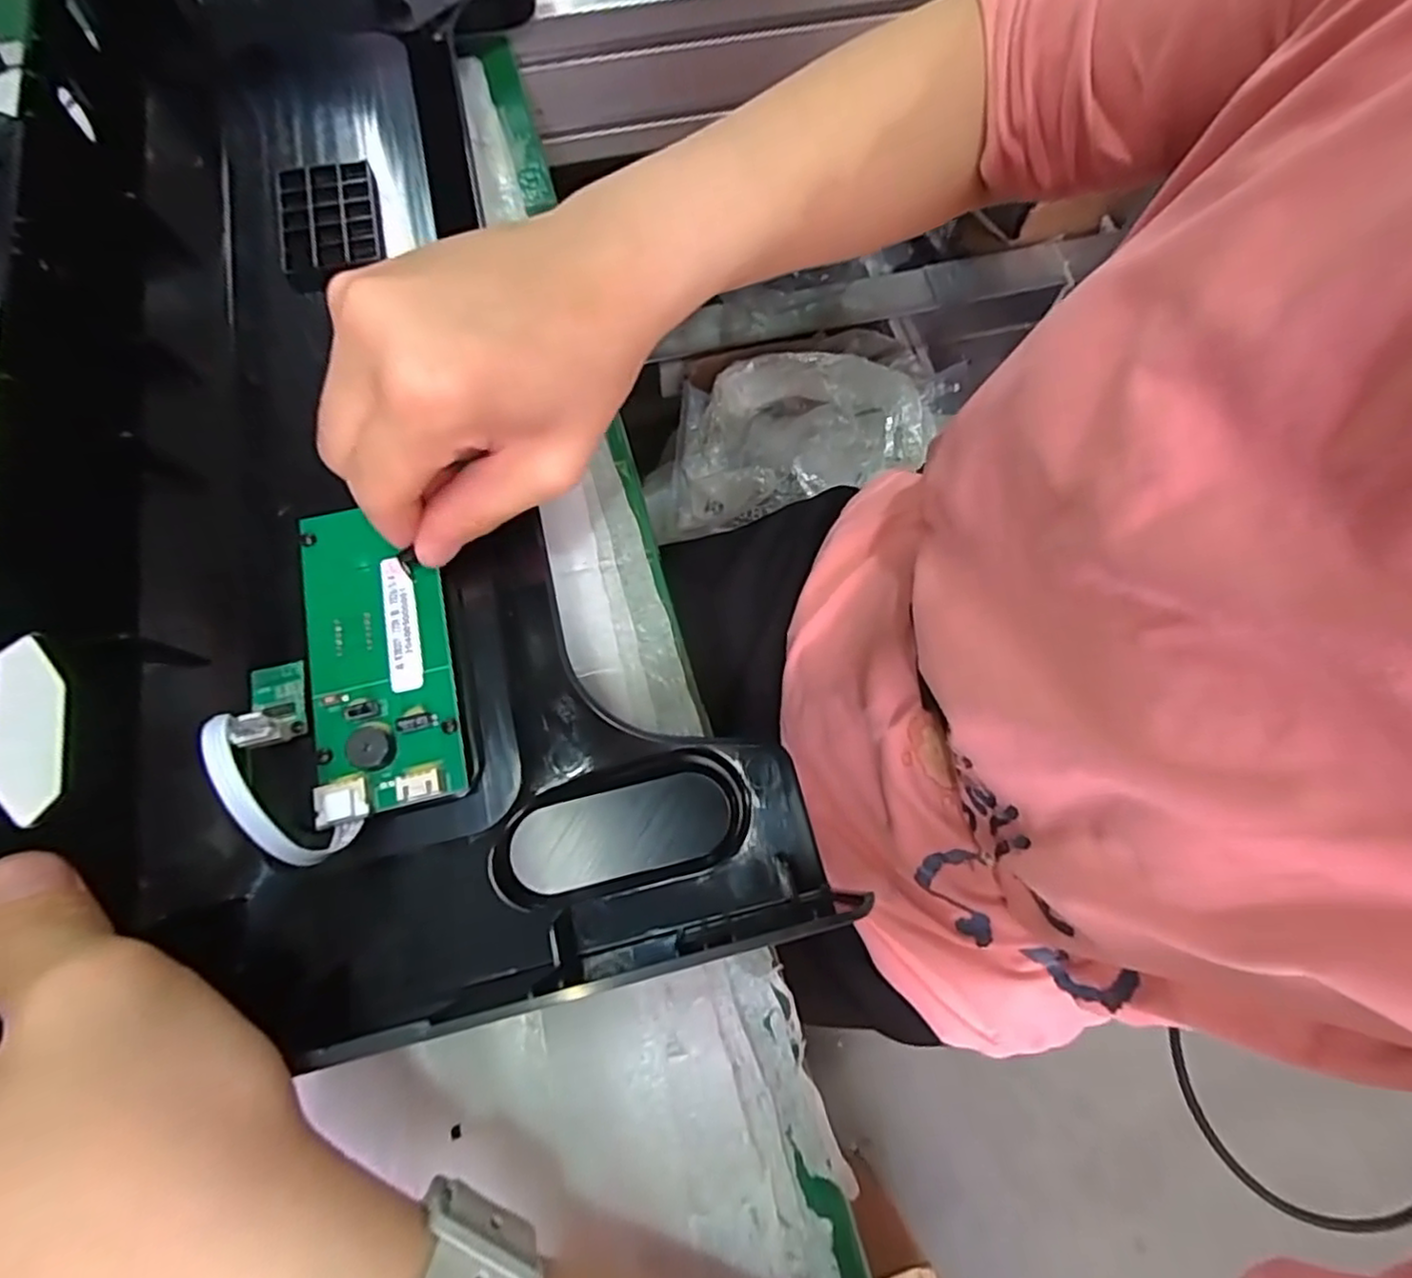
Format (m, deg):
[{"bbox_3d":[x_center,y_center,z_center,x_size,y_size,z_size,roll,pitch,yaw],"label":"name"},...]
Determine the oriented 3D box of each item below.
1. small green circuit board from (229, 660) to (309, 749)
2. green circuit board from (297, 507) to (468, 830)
[{"bbox_3d":[-0.141,0.020,0.220,0.017,0.017,0.030,-14,72,-6],"label":"small green circuit board"},{"bbox_3d":[-0.113,0.003,0.232,0.049,0.008,0.110,-19,70,-8],"label":"green circuit board"}]

